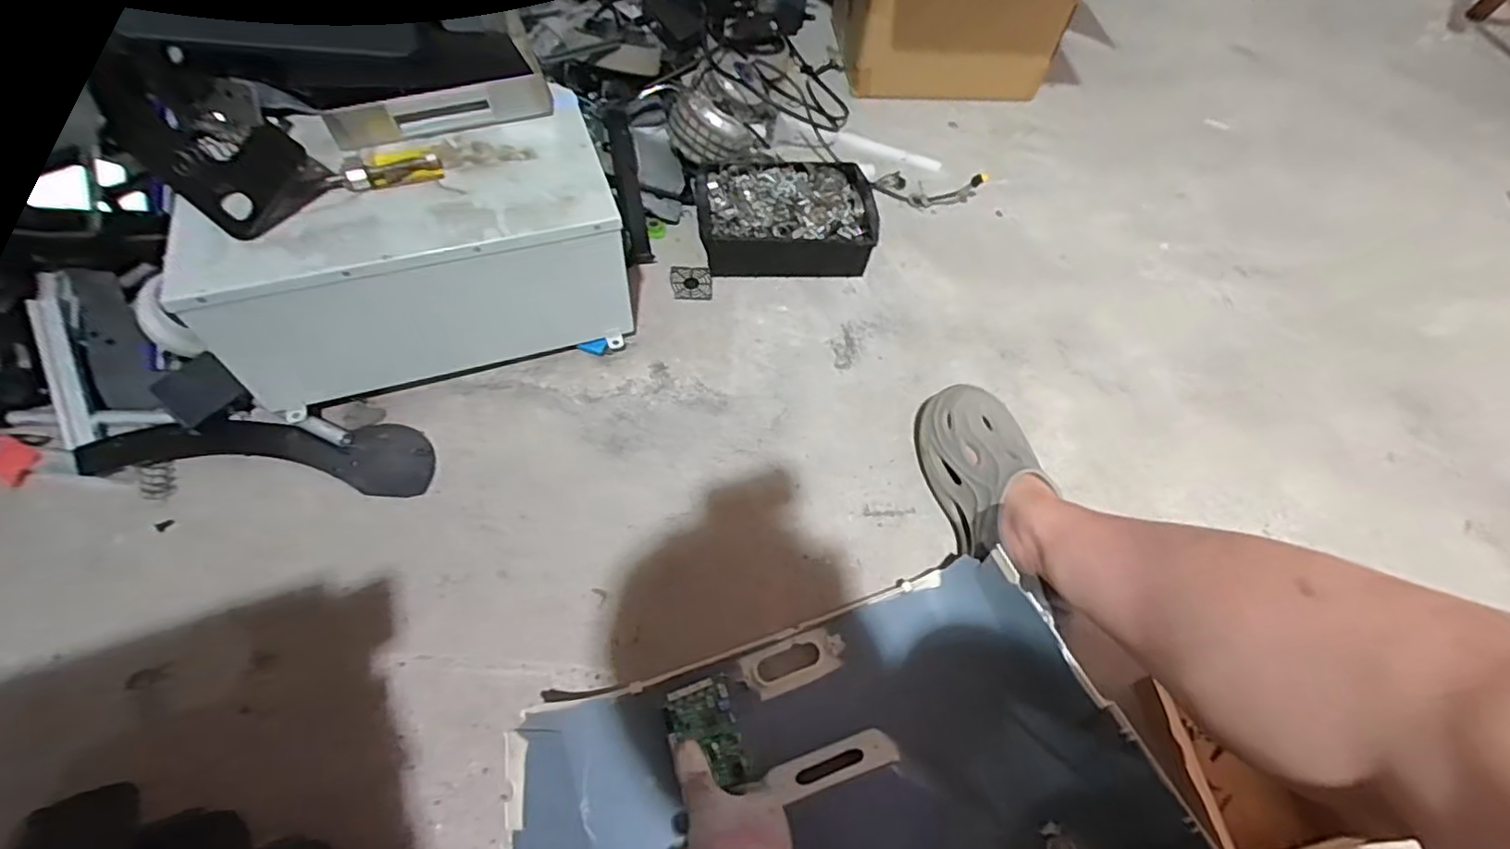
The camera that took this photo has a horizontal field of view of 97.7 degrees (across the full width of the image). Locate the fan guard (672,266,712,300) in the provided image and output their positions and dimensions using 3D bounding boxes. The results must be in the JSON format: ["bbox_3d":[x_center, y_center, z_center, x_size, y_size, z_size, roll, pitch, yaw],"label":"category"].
[{"bbox_3d":[-0.092,-0.205,0.959,0.059,0.004,0.058,1,64,-2],"label":"fan guard"}]

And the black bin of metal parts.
[{"bbox_3d":[0.045,-0.302,0.984,0.257,0.083,0.169,-4,59,-5],"label":"black bin of metal parts"}]

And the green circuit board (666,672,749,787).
[{"bbox_3d":[-0.046,0.283,0.605,0.062,0.011,0.092,-13,60,-10],"label":"green circuit board"}]

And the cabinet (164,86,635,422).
[{"bbox_3d":[-0.400,-0.191,0.816,0.445,0.232,0.206,-17,60,-12],"label":"cabinet"}]

